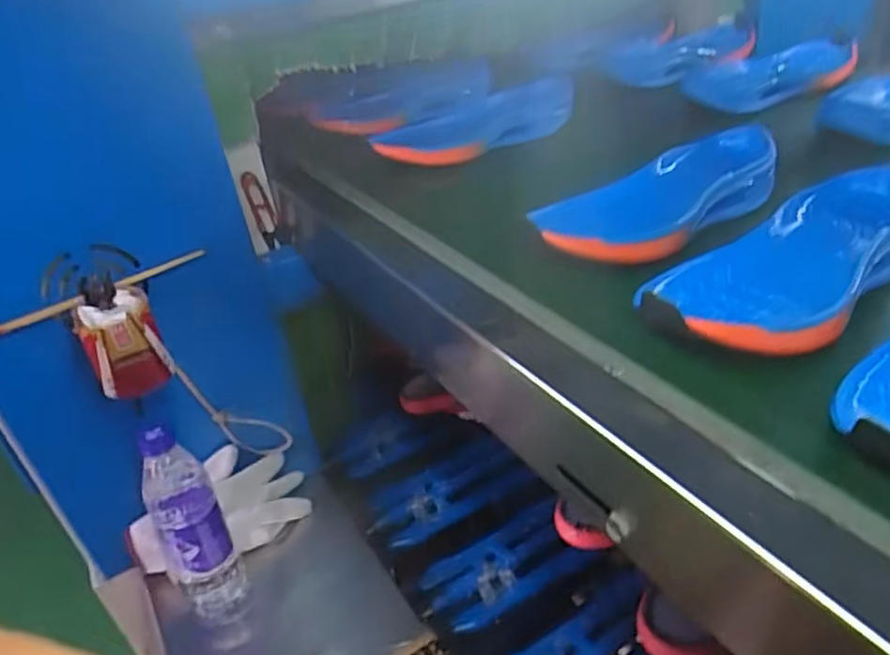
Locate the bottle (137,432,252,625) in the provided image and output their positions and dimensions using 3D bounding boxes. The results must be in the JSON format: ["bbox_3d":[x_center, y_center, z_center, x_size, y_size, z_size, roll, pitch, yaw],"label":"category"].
[{"bbox_3d":[-0.264,0.208,0.694,0.071,0.241,0.065,-23,38,-22],"label":"bottle"}]

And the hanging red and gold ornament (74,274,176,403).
[{"bbox_3d":[-0.307,0.010,0.641,0.064,0.093,0.073,-20,37,-18],"label":"hanging red and gold ornament"}]

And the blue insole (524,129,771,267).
[{"bbox_3d":[0.165,-0.096,0.522,0.221,0.044,0.098,-22,38,-21],"label":"blue insole"}]

